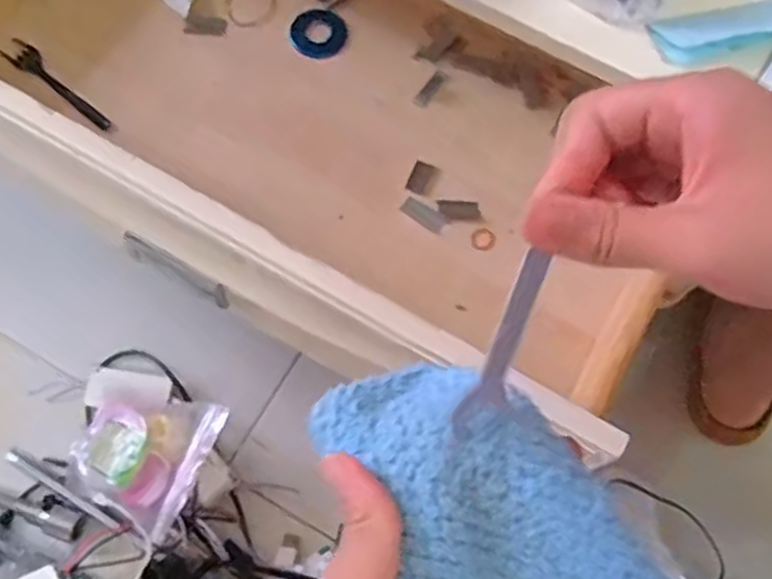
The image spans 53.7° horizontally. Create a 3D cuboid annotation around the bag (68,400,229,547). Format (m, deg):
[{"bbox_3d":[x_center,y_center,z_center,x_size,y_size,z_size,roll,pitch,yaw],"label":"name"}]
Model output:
[{"bbox_3d":[-0.191,0.126,0.598,0.101,0.047,0.105,26,70,7],"label":"bag"}]

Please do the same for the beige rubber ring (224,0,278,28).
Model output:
[{"bbox_3d":[-0.108,-0.230,0.613,0.042,0.004,0.046,27,70,7],"label":"beige rubber ring"}]

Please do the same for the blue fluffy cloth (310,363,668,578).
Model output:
[{"bbox_3d":[0.034,0.082,0.260,0.081,0.035,0.135,-33,74,-14],"label":"blue fluffy cloth"}]

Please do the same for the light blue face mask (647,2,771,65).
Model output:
[{"bbox_3d":[0.225,-0.153,0.436,0.148,0.012,0.034,-12,70,-7],"label":"light blue face mask"}]

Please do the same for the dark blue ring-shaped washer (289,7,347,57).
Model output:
[{"bbox_3d":[-0.054,-0.203,0.605,0.045,0.005,0.045,1,69,-3],"label":"dark blue ring-shaped washer"}]

